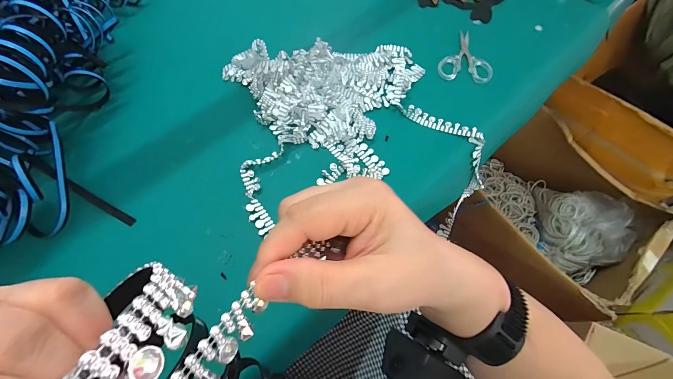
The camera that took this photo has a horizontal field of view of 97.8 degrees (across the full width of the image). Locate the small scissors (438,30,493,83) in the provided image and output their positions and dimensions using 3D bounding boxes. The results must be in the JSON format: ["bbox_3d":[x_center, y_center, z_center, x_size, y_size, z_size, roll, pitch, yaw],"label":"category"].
[{"bbox_3d":[0.208,-0.219,0.476,0.078,0.008,0.110,9,65,5],"label":"small scissors"}]

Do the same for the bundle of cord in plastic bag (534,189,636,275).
[{"bbox_3d":[0.757,0.105,0.901,0.176,0.137,0.282,5,65,3],"label":"bundle of cord in plastic bag"}]

